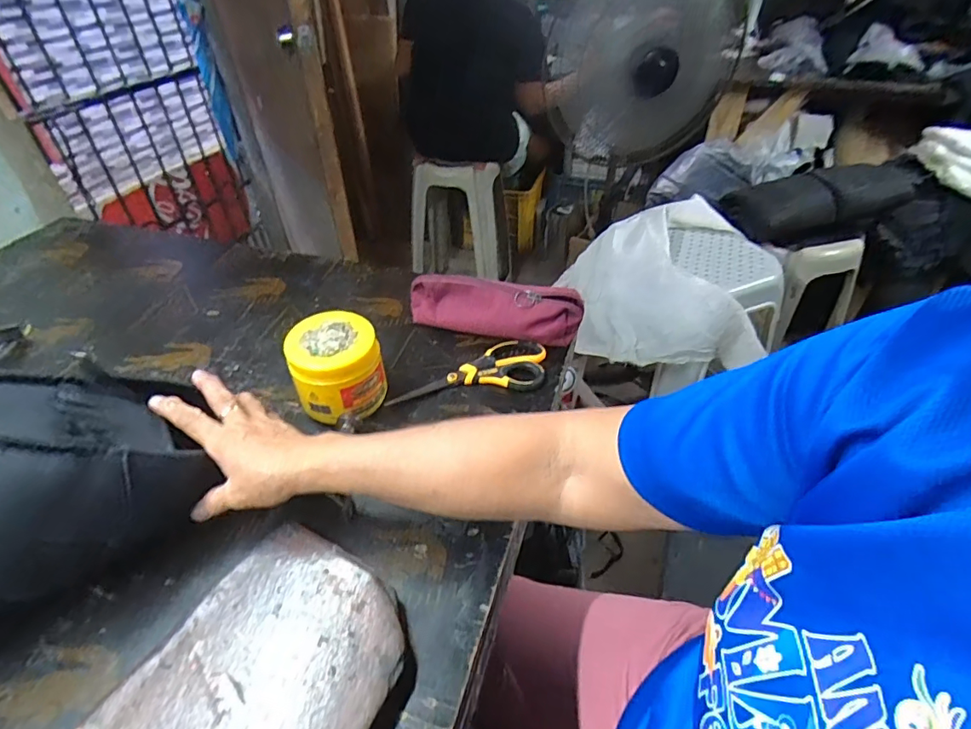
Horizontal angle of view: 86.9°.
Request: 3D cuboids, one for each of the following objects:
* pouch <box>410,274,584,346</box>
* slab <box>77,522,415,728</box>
[{"bbox_3d":[0.006,-0.070,0.672,0.230,0.072,0.046,10,43,14],"label":"pouch"},{"bbox_3d":[-0.171,0.247,0.345,0.174,0.025,0.260,22,47,25],"label":"slab"}]

